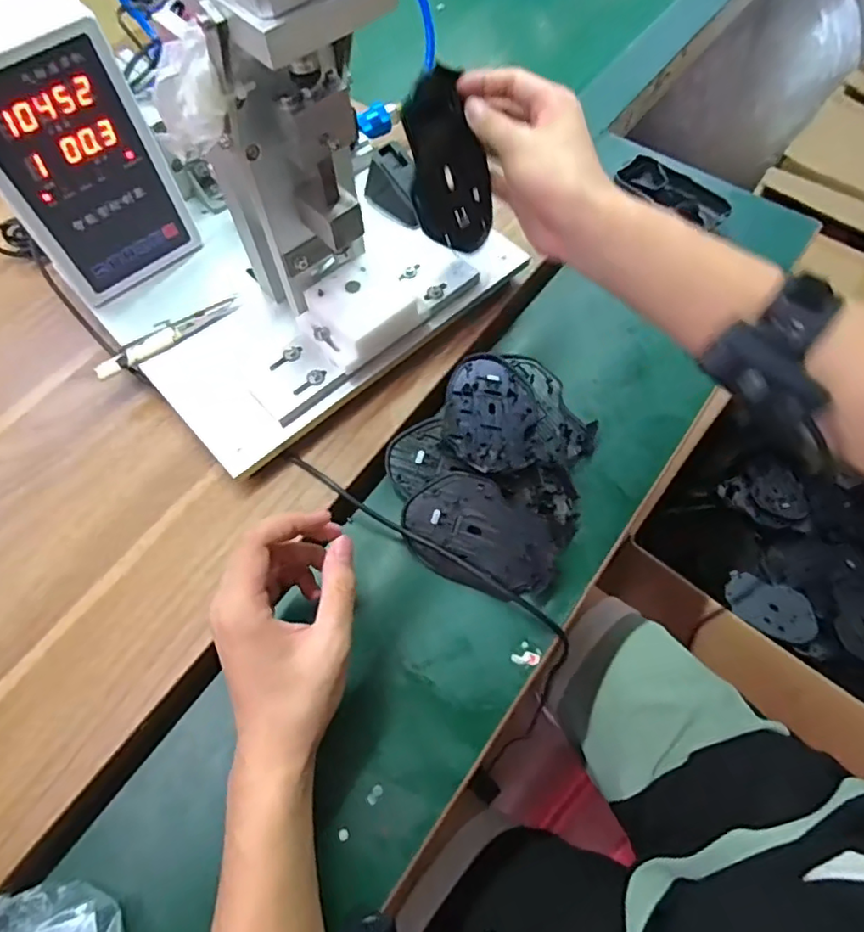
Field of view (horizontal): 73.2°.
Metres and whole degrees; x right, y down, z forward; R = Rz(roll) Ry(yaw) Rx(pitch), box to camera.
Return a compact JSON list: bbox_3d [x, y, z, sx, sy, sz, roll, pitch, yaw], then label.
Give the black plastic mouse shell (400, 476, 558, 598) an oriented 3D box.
[{"bbox_3d":[0.037,0.053,0.429,0.114,0.015,0.074,32,87,9],"label":"black plastic mouse shell"}]

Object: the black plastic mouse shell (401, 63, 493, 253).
[{"bbox_3d":[0.014,-0.209,0.406,0.068,0.110,0.010,-28,32,-31],"label":"black plastic mouse shell"}]

